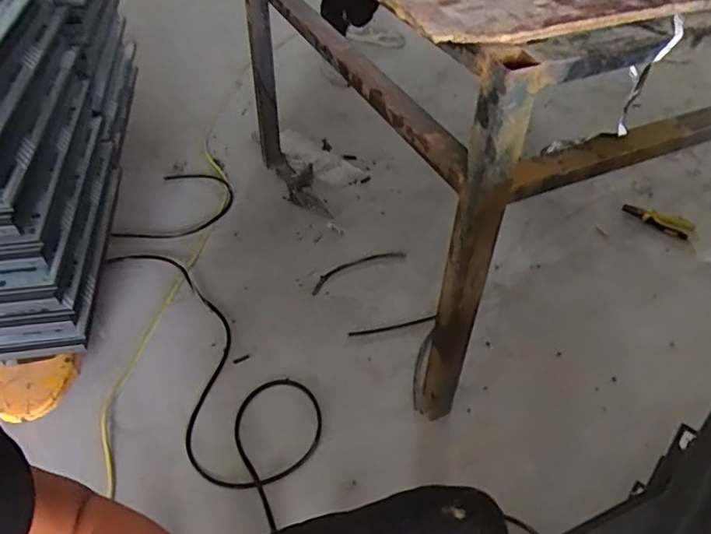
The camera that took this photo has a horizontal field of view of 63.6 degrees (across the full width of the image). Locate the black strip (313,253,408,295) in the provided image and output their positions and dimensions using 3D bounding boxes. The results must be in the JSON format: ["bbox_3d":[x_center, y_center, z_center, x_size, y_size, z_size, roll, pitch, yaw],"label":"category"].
[{"bbox_3d":[0.002,0.003,1.437,0.258,0.015,0.056,-21,52,-20],"label":"black strip"}]

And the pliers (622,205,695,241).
[{"bbox_3d":[0.840,-0.134,1.597,0.182,0.032,0.049,29,51,25],"label":"pliers"}]

